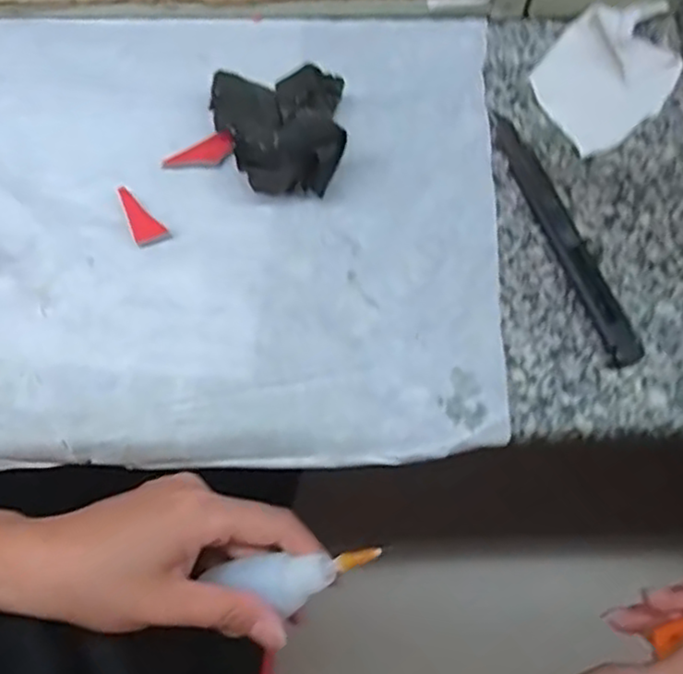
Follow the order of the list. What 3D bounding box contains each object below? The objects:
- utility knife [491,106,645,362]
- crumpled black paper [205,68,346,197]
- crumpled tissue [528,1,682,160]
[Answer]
[{"bbox_3d":[0.110,-0.052,0.349,0.018,0.013,0.142,-20,73,-6],"label":"utility knife"},{"bbox_3d":[-0.032,-0.103,0.352,0.064,0.038,0.062,-1,72,0],"label":"crumpled black paper"},{"bbox_3d":[0.141,-0.141,0.372,0.080,0.014,0.064,-37,76,-11],"label":"crumpled tissue"}]

